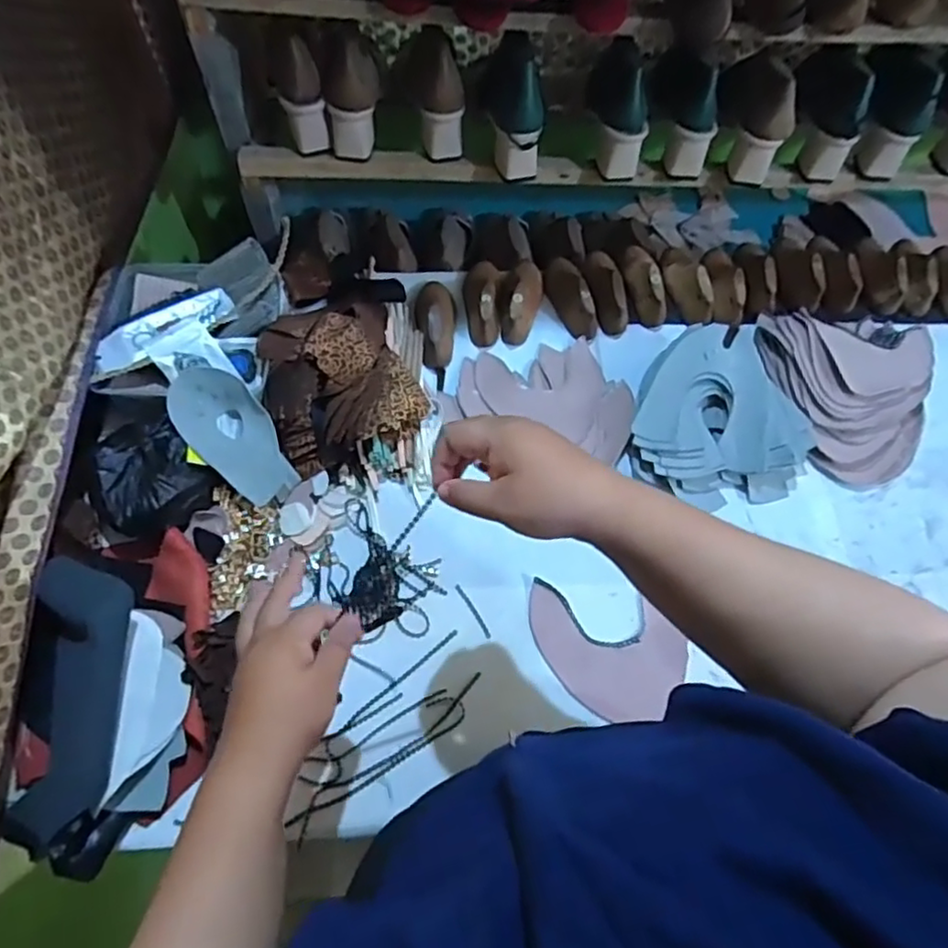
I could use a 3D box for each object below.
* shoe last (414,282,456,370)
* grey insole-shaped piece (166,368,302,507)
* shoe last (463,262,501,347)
[{"bbox_3d":[-0.051,-0.203,0.831,0.050,0.047,0.139,0,63,-2],"label":"shoe last"},{"bbox_3d":[-0.264,-0.044,0.697,0.083,0.027,0.164,-38,90,-19],"label":"grey insole-shaped piece"},{"bbox_3d":[0.011,-0.242,0.852,0.048,0.053,0.133,2,63,-1],"label":"shoe last"}]

